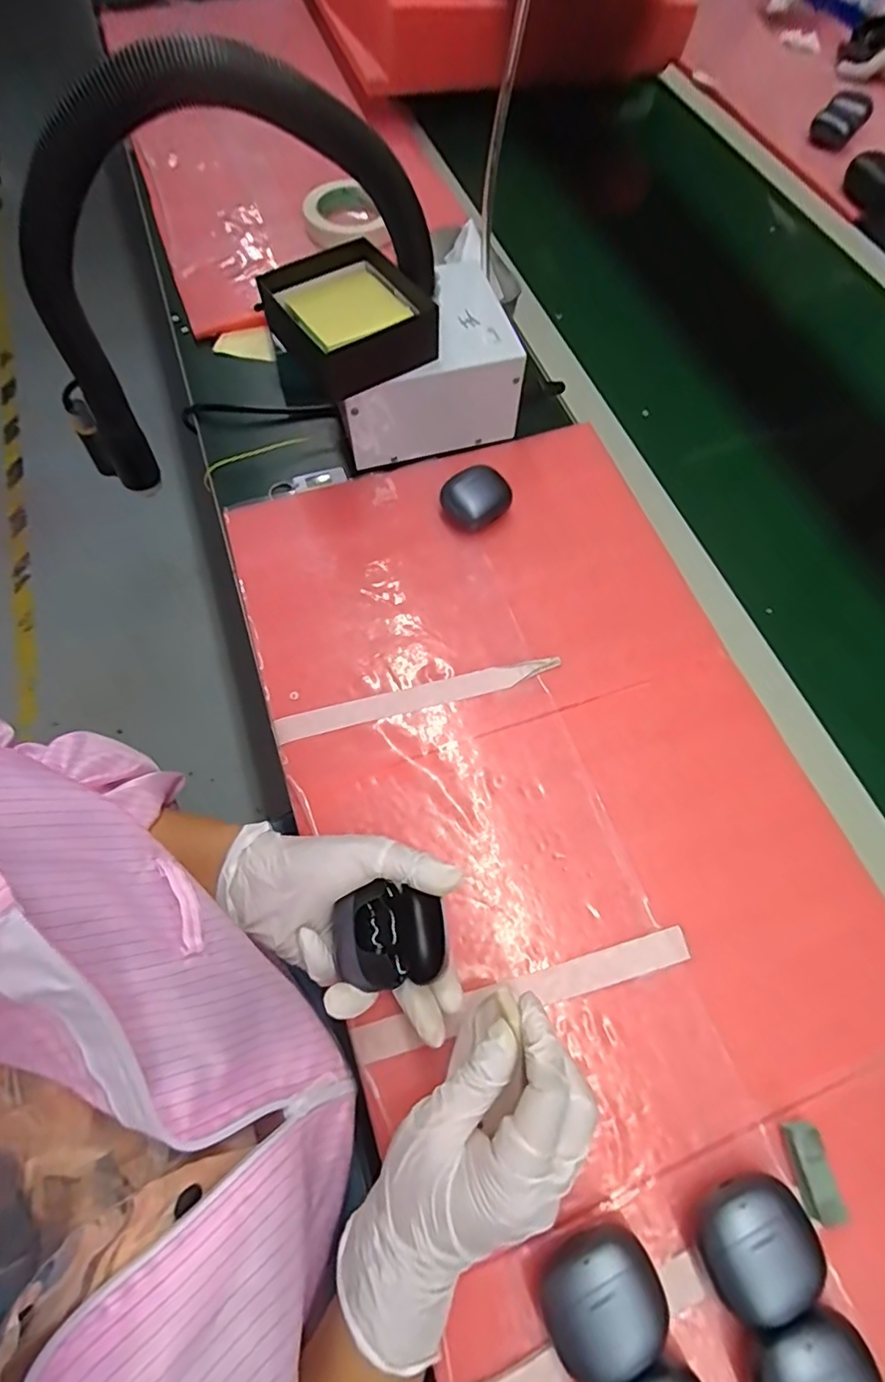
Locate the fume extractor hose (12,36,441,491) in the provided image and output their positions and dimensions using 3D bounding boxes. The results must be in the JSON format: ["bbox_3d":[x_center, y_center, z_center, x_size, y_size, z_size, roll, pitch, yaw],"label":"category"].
[{"bbox_3d":[-0.156,-0.298,0.421,0.304,0.261,0.169,3,65,0],"label":"fume extractor hose"}]

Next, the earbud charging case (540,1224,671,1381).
[{"bbox_3d":[0.077,0.295,0.274,0.055,0.031,0.047,-24,68,-12],"label":"earbud charging case"}]

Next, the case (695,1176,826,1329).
[{"bbox_3d":[0.156,0.275,0.283,0.055,0.030,0.050,-23,68,-11],"label":"case"}]

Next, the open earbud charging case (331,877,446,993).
[{"bbox_3d":[-0.028,0.135,0.313,0.057,0.030,0.049,-1,66,-2],"label":"open earbud charging case"}]

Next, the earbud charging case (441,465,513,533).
[{"bbox_3d":[0.030,-0.166,0.485,0.055,0.027,0.045,-31,70,-14],"label":"earbud charging case"}]

